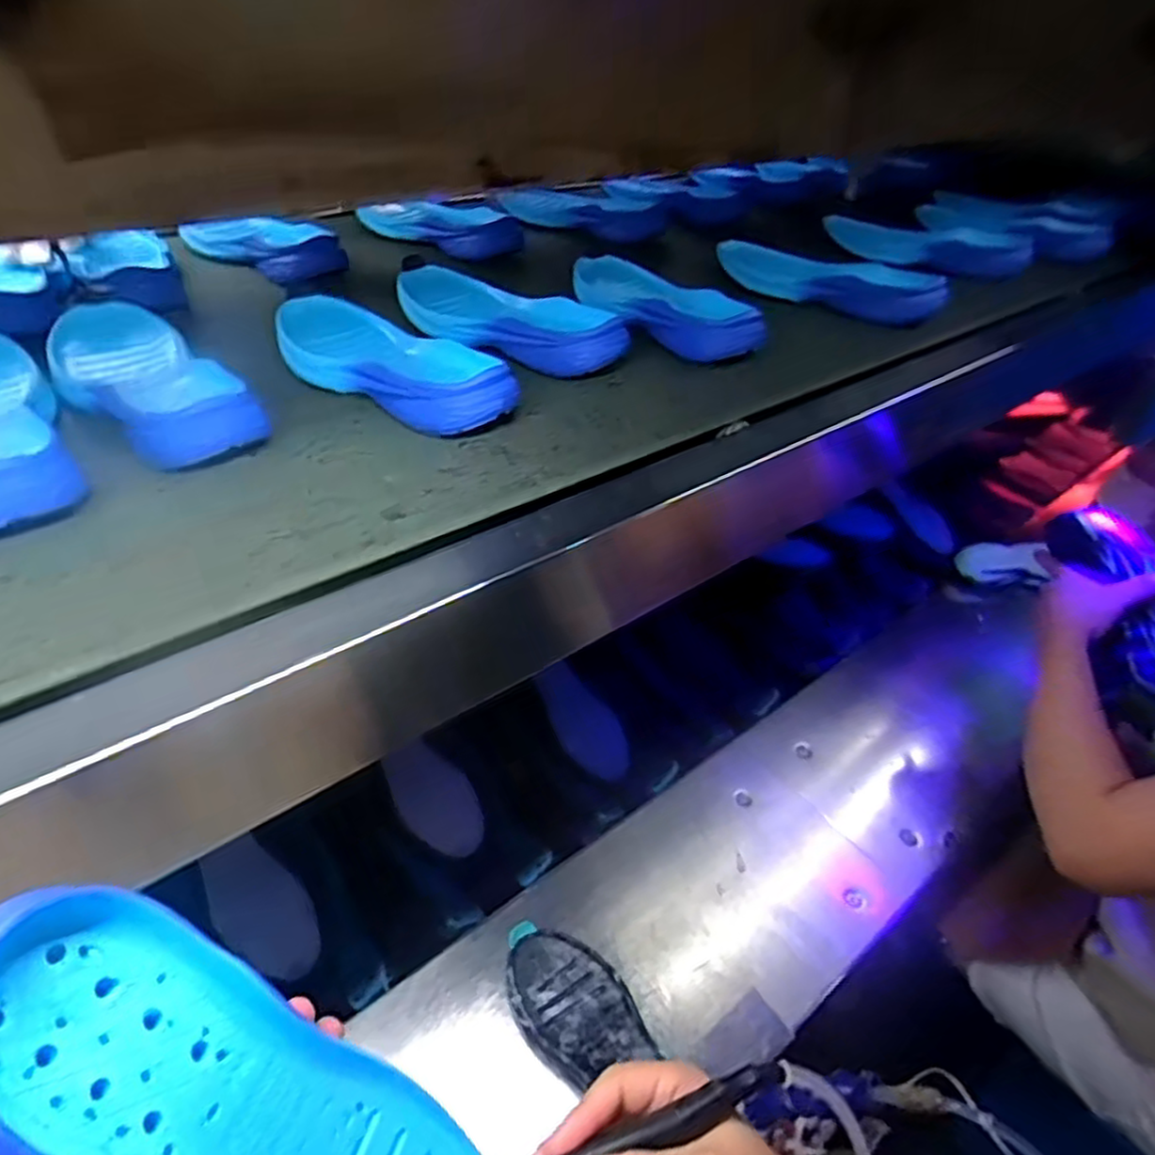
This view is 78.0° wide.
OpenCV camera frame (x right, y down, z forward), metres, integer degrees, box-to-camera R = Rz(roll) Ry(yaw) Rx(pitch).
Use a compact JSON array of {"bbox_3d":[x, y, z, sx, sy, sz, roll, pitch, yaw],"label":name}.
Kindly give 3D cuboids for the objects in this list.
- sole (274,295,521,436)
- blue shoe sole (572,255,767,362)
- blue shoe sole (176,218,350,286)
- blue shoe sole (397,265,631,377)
[{"bbox_3d":[-0.153,-0.175,0.566,0.244,0.038,0.091,27,45,26],"label":"sole"},{"bbox_3d":[0.084,-0.278,0.707,0.092,0.055,0.261,-18,44,-24],"label":"blue shoe sole"},{"bbox_3d":[-0.336,-0.358,0.769,0.213,0.048,0.094,33,48,31],"label":"blue shoe sole"},{"bbox_3d":[-0.072,-0.238,0.646,0.252,0.045,0.085,23,43,22],"label":"blue shoe sole"}]

